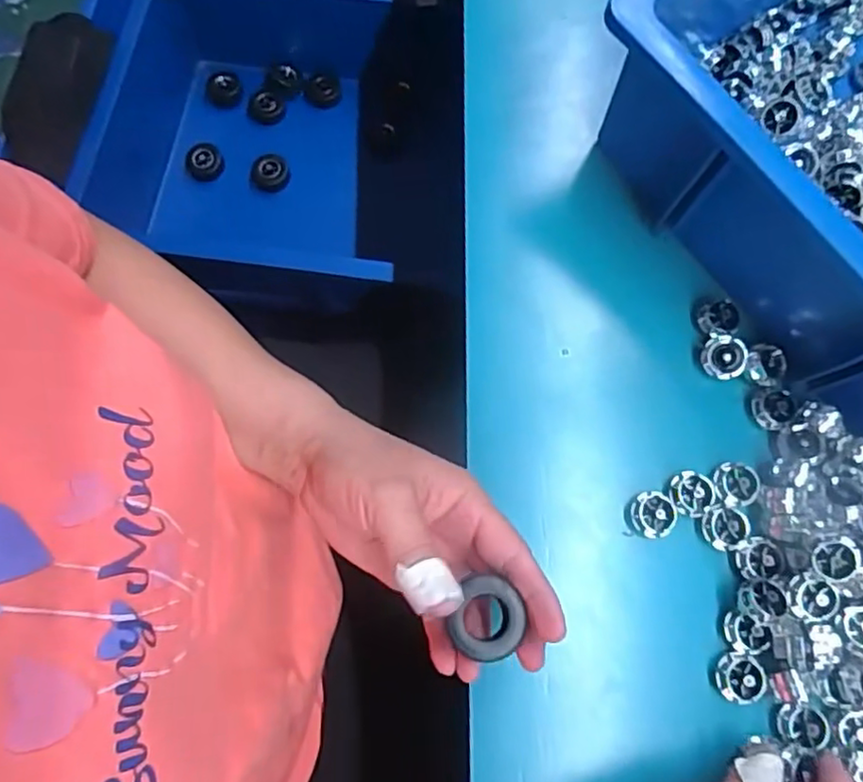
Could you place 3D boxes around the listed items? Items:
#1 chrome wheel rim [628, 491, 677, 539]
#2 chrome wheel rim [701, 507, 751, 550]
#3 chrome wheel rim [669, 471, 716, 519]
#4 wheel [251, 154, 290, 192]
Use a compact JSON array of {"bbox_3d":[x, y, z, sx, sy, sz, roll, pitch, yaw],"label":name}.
[{"bbox_3d":[0.125,0.070,0.363,0.025,0.008,0.025,0,76,0],"label":"chrome wheel rim"},{"bbox_3d":[0.165,0.077,0.361,0.023,0.009,0.023,0,76,0],"label":"chrome wheel rim"},{"bbox_3d":[0.148,0.059,0.366,0.024,0.006,0.024,0,76,0],"label":"chrome wheel rim"},{"bbox_3d":[-0.169,-0.228,0.671,0.039,0.018,0.036,0,76,0],"label":"wheel"}]

